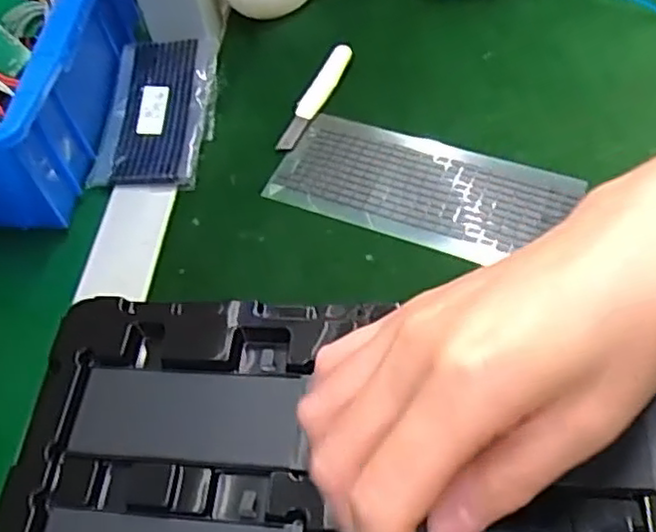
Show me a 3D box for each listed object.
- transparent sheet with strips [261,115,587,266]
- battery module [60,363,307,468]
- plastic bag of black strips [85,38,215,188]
[{"bbox_3d":[0.050,-0.045,0.394,0.160,0.006,0.069,16,59,17],"label":"transparent sheet with strips"},{"bbox_3d":[-0.055,0.058,0.277,0.091,0.006,0.037,1,56,8],"label":"battery module"},{"bbox_3d":[-0.107,-0.096,0.438,0.066,0.023,0.107,1,56,8],"label":"plastic bag of black strips"}]

